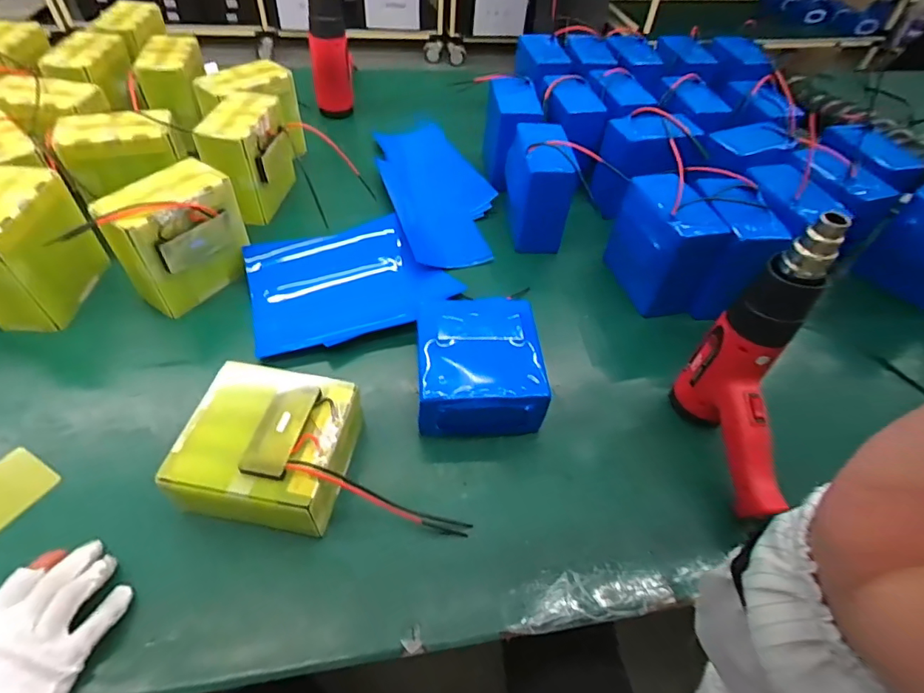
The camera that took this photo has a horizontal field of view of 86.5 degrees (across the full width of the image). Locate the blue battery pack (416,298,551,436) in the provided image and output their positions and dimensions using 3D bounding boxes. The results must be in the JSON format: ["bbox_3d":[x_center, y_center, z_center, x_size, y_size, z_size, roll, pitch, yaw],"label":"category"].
[{"bbox_3d":[0.019,0.019,0.571,0.137,0.072,0.145,-1,51,-6],"label":"blue battery pack"}]

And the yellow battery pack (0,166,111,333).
[{"bbox_3d":[-0.531,-0.111,0.606,0.079,0.156,0.143,4,51,-2],"label":"yellow battery pack"}]

